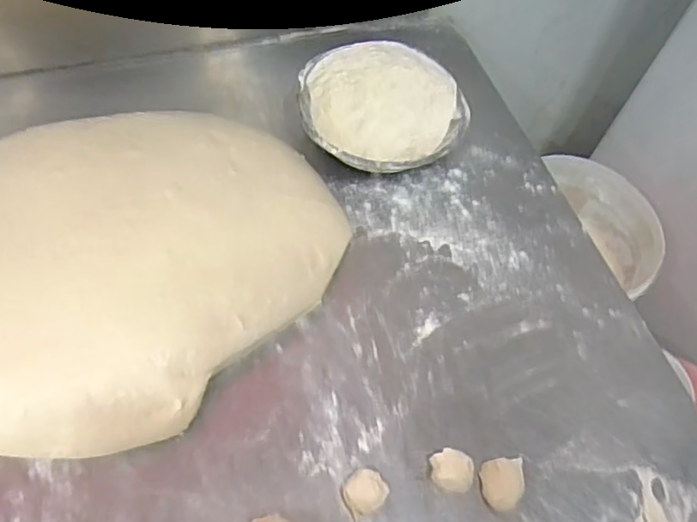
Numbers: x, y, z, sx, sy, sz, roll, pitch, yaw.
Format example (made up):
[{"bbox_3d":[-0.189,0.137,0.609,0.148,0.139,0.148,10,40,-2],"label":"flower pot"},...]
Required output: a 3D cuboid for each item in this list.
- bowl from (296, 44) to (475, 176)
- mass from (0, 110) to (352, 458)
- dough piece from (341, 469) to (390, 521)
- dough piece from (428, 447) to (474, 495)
[{"bbox_3d":[0.036,-0.157,0.654,0.171,0.066,0.157,3,59,-5],"label":"bowl"},{"bbox_3d":[-0.218,-0.012,0.536,0.328,0.070,0.374,40,62,16],"label":"mass"},{"bbox_3d":[0.013,0.179,0.465,0.035,0.022,0.030,-29,67,-22],"label":"dough piece"},{"bbox_3d":[0.082,0.169,0.478,0.031,0.026,0.033,1,59,-6],"label":"dough piece"}]

